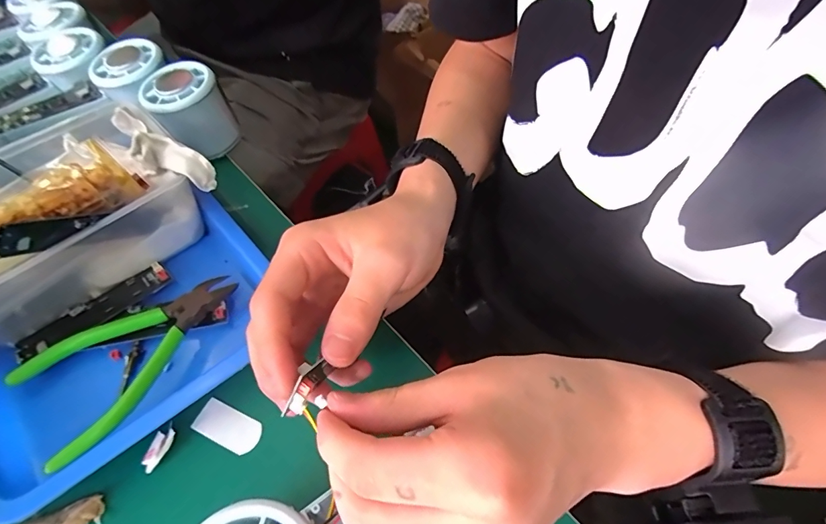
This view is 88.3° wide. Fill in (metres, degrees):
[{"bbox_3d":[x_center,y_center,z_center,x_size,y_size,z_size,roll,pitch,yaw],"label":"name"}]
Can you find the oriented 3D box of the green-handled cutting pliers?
[{"bbox_3d":[-0.158,0.049,0.246,0.076,0.017,0.118,39,66,24],"label":"green-handled cutting pliers"}]

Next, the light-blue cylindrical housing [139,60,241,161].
[{"bbox_3d":[-0.181,-0.123,0.345,0.052,0.058,0.051,-1,57,2],"label":"light-blue cylindrical housing"}]

